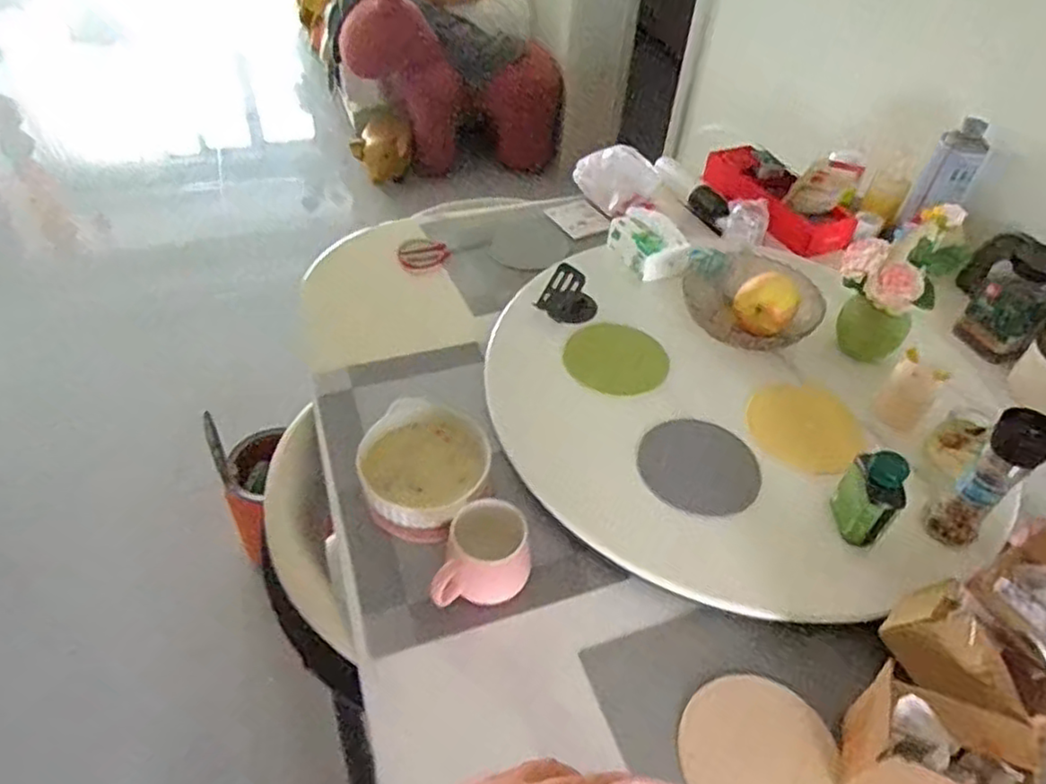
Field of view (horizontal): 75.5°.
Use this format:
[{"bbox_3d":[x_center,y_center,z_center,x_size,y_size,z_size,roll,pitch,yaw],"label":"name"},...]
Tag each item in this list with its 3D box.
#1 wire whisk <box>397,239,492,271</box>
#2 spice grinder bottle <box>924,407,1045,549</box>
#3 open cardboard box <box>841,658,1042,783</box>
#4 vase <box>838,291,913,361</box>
[{"bbox_3d":[-0.136,-0.253,1.211,0.169,0.023,0.076,-9,47,-13],"label":"wire whisk"},{"bbox_3d":[0.512,0.097,0.743,0.047,0.173,0.059,-30,55,-29],"label":"spice grinder bottle"},{"bbox_3d":[0.371,0.330,0.597,0.149,0.108,0.089,17,47,11],"label":"open cardboard box"},{"bbox_3d":[0.504,-0.098,0.963,0.100,0.087,0.096,32,52,24],"label":"vase"}]

